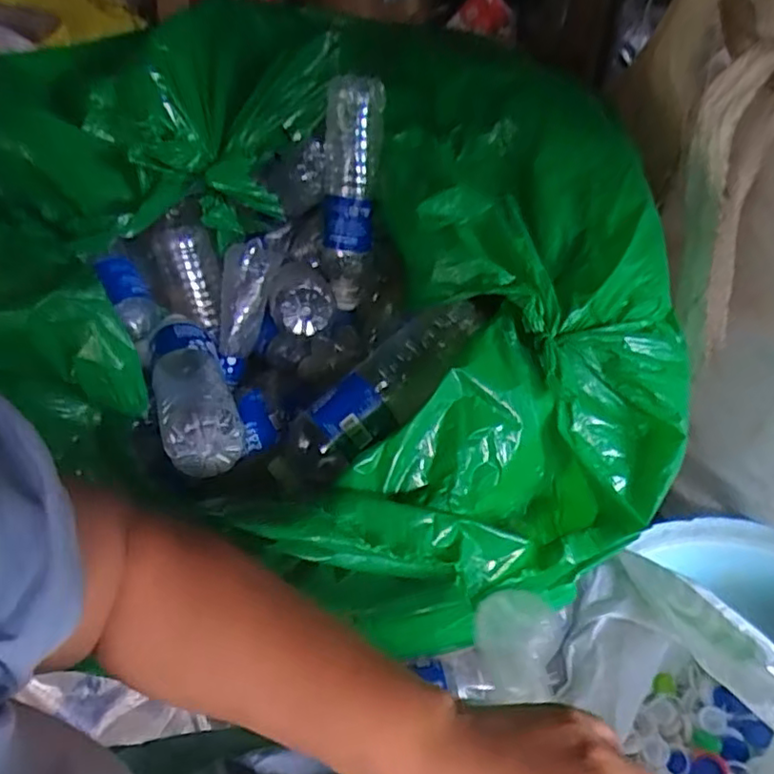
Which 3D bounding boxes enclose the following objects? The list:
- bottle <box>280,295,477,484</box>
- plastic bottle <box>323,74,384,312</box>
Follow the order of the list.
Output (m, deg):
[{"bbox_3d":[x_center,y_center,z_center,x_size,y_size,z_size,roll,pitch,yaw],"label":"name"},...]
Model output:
[{"bbox_3d":[-0.004,0.006,0.507,0.197,0.051,0.064,-42,52,-4],"label":"bottle"},{"bbox_3d":[-0.039,-0.189,0.626,0.060,0.218,0.051,7,14,10],"label":"plastic bottle"}]

